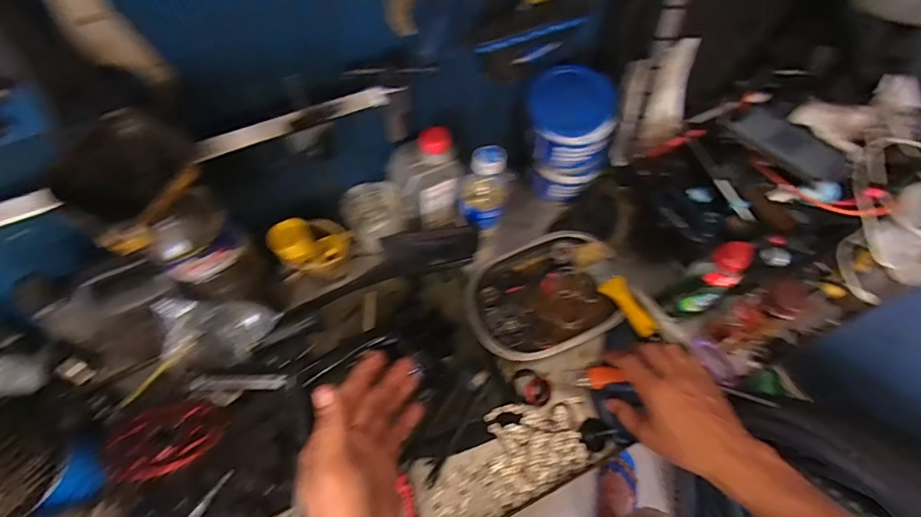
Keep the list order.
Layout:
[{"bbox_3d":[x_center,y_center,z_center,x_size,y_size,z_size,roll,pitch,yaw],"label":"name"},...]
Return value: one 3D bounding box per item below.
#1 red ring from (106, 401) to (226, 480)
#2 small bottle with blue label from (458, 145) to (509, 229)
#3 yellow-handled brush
[{"bbox_3d":[-0.328,0.201,0.518,0.116,0.006,0.103,-17,34,-25],"label":"red ring"},{"bbox_3d":[0.029,-0.091,0.593,0.060,0.125,0.058,0,63,-1],"label":"small bottle with blue label"},{"bbox_3d":[0.206,0.039,0.615,0.044,0.011,0.144,-24,66,-13],"label":"yellow-handled brush"}]

